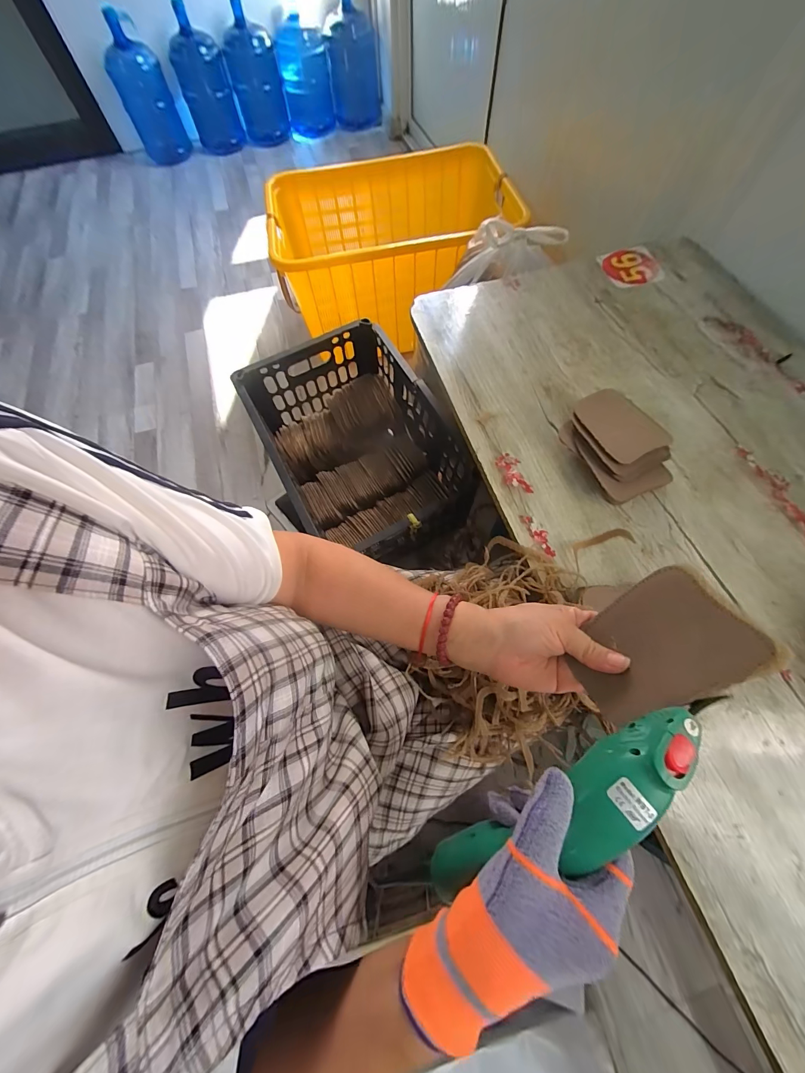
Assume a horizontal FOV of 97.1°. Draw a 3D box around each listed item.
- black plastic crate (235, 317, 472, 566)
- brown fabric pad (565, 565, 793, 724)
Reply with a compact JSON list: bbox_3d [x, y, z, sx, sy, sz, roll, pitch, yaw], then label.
[{"bbox_3d":[-0.092,-0.184,0.757,0.325,0.195,0.457,-31,70,-12],"label":"black plastic crate"},{"bbox_3d":[0.188,0.083,0.267,0.116,0.006,0.087,-43,34,21],"label":"brown fabric pad"}]

